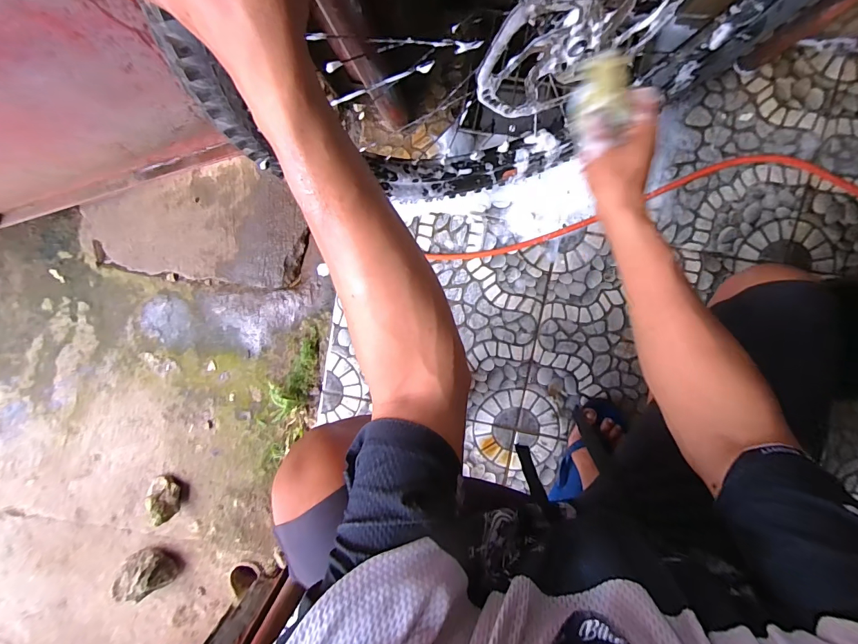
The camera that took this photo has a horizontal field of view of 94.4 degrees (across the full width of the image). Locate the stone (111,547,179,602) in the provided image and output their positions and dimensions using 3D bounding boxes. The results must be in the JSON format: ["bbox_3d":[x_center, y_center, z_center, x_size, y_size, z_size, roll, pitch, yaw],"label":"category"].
[{"bbox_3d":[-0.641,0.568,0.892,0.109,0.079,0.099,-33,92,9],"label":"stone"}]

